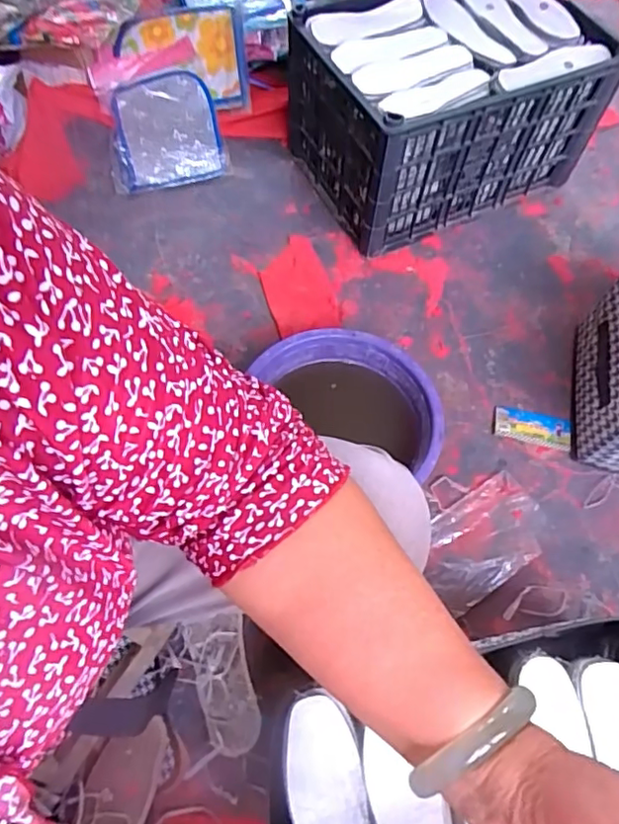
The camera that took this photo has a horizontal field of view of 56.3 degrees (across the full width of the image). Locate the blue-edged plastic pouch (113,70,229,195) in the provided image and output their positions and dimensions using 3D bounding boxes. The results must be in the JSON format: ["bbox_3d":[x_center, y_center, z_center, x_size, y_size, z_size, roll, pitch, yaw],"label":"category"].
[{"bbox_3d":[-0.312,-0.615,1.262,0.233,0.074,0.291,-7,64,-6],"label":"blue-edged plastic pouch"}]

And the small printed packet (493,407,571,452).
[{"bbox_3d":[0.360,0.025,0.935,0.120,0.007,0.058,11,63,5],"label":"small printed packet"}]

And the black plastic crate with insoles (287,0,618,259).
[{"bbox_3d":[0.250,-0.589,1.100,0.480,0.270,0.380,-23,65,-12],"label":"black plastic crate with insoles"}]

